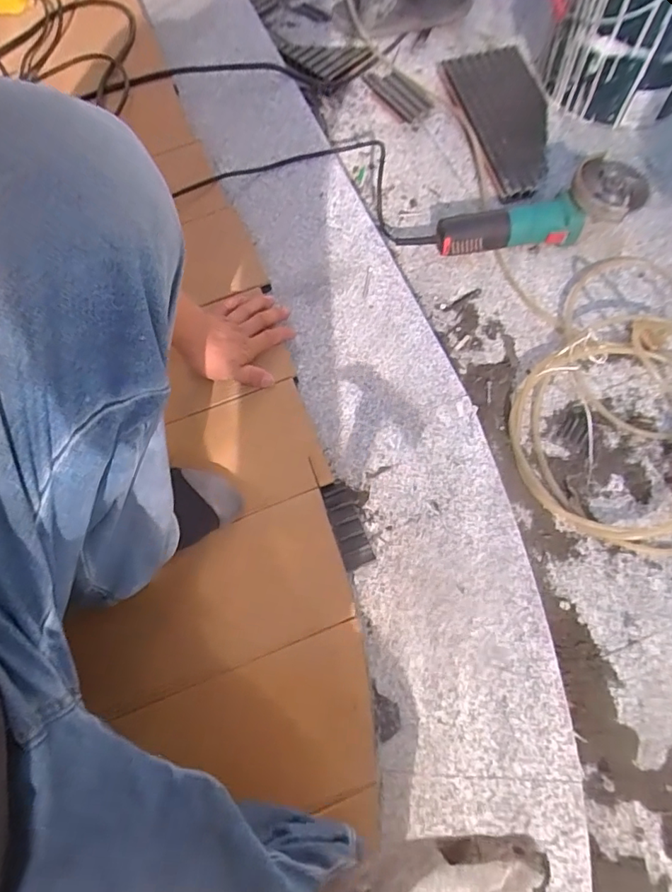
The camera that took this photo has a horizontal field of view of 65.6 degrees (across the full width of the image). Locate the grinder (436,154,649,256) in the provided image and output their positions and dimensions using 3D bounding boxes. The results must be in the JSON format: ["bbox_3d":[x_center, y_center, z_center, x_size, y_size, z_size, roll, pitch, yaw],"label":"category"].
[{"bbox_3d":[0.304,-0.359,0.800,0.294,0.087,0.094,-6,68,0],"label":"grinder"}]

